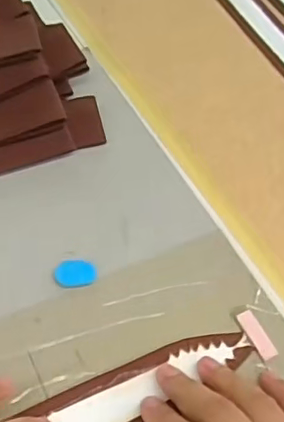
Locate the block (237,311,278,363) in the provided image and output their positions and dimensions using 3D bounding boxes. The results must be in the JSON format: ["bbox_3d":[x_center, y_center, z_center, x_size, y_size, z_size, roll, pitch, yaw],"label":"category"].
[{"bbox_3d":[0.065,0.069,0.325,0.010,0.004,0.030,-22,59,-20],"label":"block"}]

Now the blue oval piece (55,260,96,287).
[{"bbox_3d":[-0.039,0.035,0.338,0.023,0.004,0.017,-5,55,-9],"label":"blue oval piece"}]

